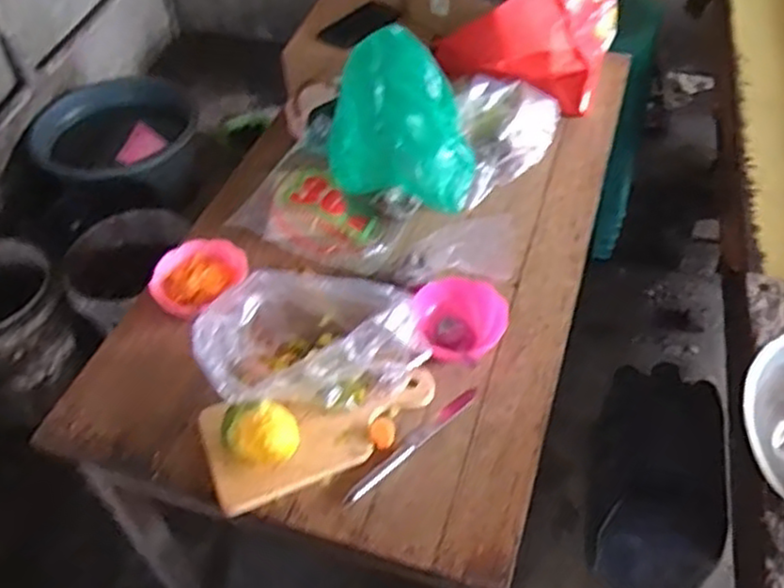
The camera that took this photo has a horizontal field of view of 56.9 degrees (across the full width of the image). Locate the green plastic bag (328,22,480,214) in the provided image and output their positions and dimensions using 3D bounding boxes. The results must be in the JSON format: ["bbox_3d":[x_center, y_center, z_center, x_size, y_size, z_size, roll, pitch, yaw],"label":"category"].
[{"bbox_3d":[0.015,-0.265,1.102,0.223,0.175,0.182,4,49,6],"label":"green plastic bag"}]

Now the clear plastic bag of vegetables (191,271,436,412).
[{"bbox_3d":[-0.099,0.061,0.902,0.265,0.117,0.152,-8,49,-4],"label":"clear plastic bag of vegetables"}]

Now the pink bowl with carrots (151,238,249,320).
[{"bbox_3d":[-0.281,-0.026,1.047,0.132,0.050,0.112,-28,54,-20],"label":"pink bowl with carrots"}]

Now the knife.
[{"bbox_3d":[0.024,0.183,0.883,0.217,0.010,0.024,-35,56,-25],"label":"knife"}]

